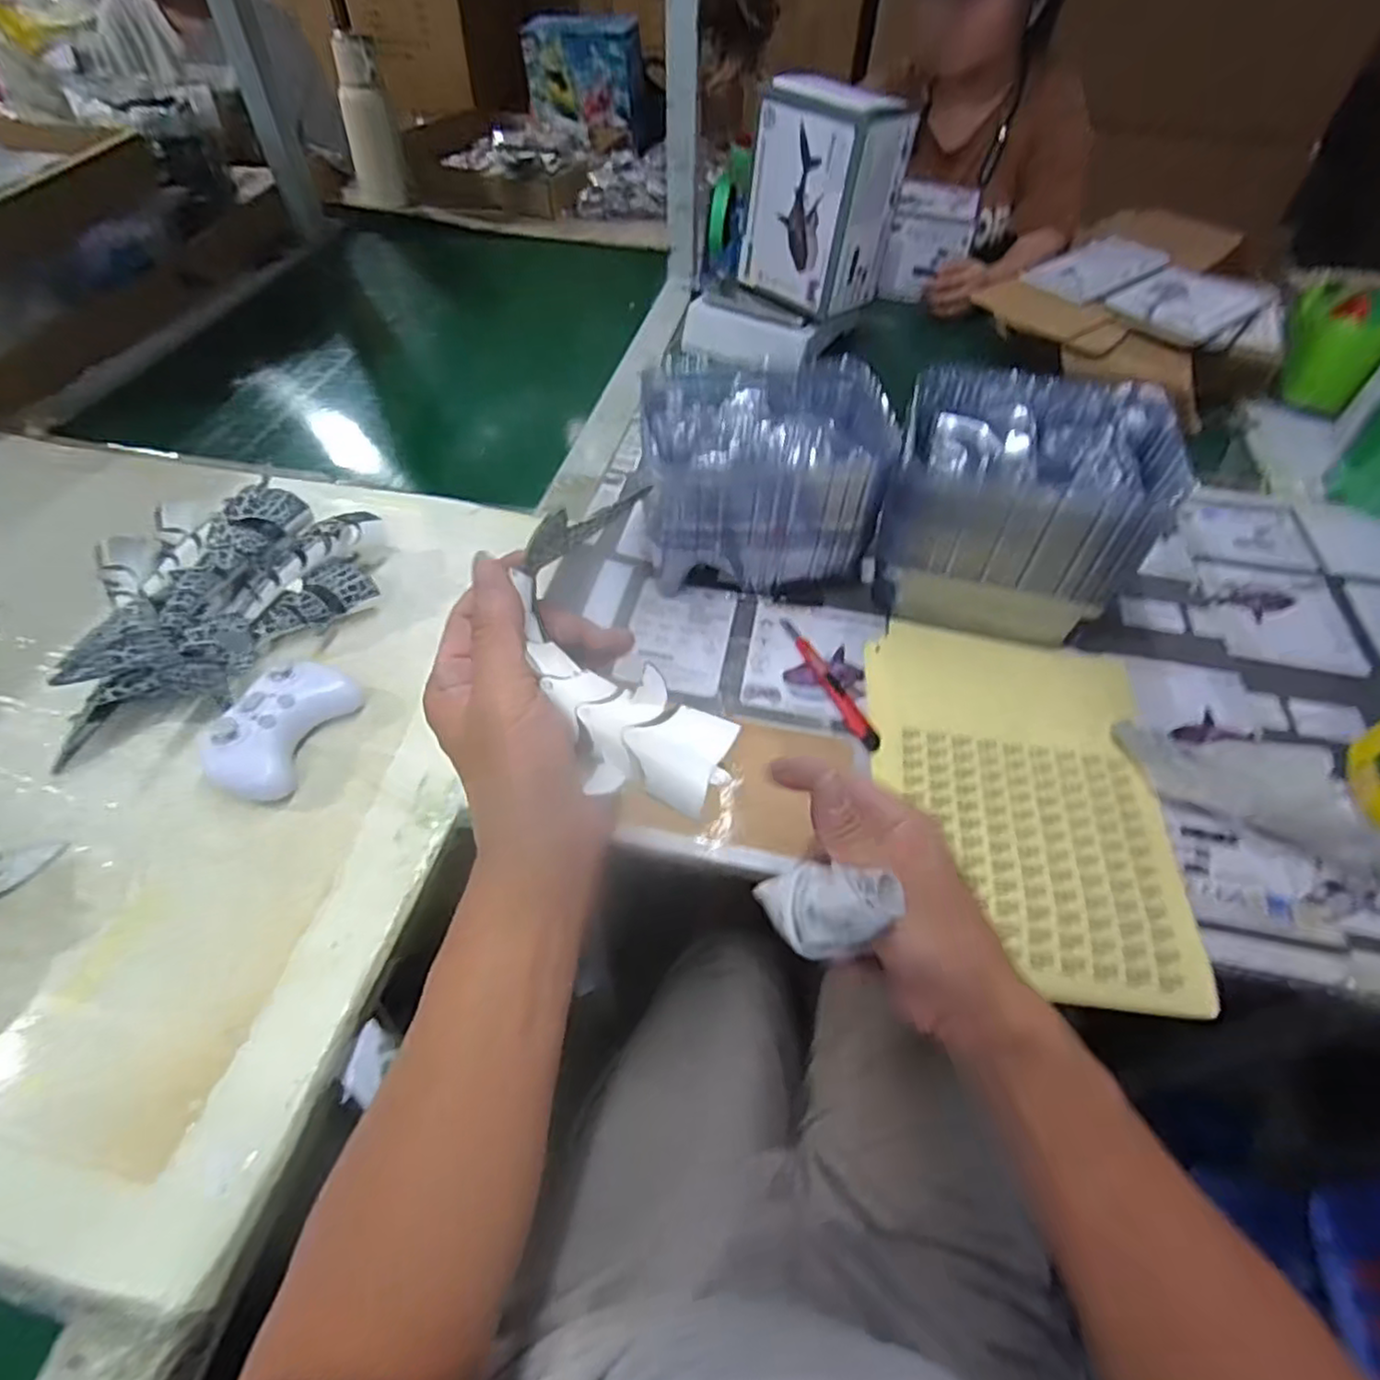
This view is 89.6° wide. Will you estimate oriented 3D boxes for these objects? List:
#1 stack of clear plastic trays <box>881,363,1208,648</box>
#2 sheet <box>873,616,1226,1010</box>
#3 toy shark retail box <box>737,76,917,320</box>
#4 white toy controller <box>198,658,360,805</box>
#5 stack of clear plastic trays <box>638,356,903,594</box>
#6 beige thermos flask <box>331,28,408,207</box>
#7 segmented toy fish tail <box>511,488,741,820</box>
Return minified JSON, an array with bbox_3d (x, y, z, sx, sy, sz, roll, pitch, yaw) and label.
[{"bbox_3d":[0.281,-0.162,0.620,0.205,0.163,0.173,13,52,8],"label":"stack of clear plastic trays"},{"bbox_3d":[0.251,0.065,0.536,0.217,0.009,0.315,10,51,6],"label":"sheet"},{"bbox_3d":[0.158,-0.583,0.833,0.110,0.225,0.147,-34,60,-26],"label":"toy shark retail box"},{"bbox_3d":[-0.296,0.025,0.510,0.061,0.045,0.114,23,54,16],"label":"white toy controller"},{"bbox_3d":[0.063,-0.197,0.647,0.208,0.145,0.171,-2,51,-3],"label":"stack of clear plastic trays"},{"bbox_3d":[-0.525,-0.910,1.135,0.078,0.229,0.081,-16,53,-14],"label":"beige thermos flask"},{"bbox_3d":[-0.025,-0.015,0.312,0.074,0.040,0.145,-25,86,-21],"label":"segmented toy fish tail"}]

